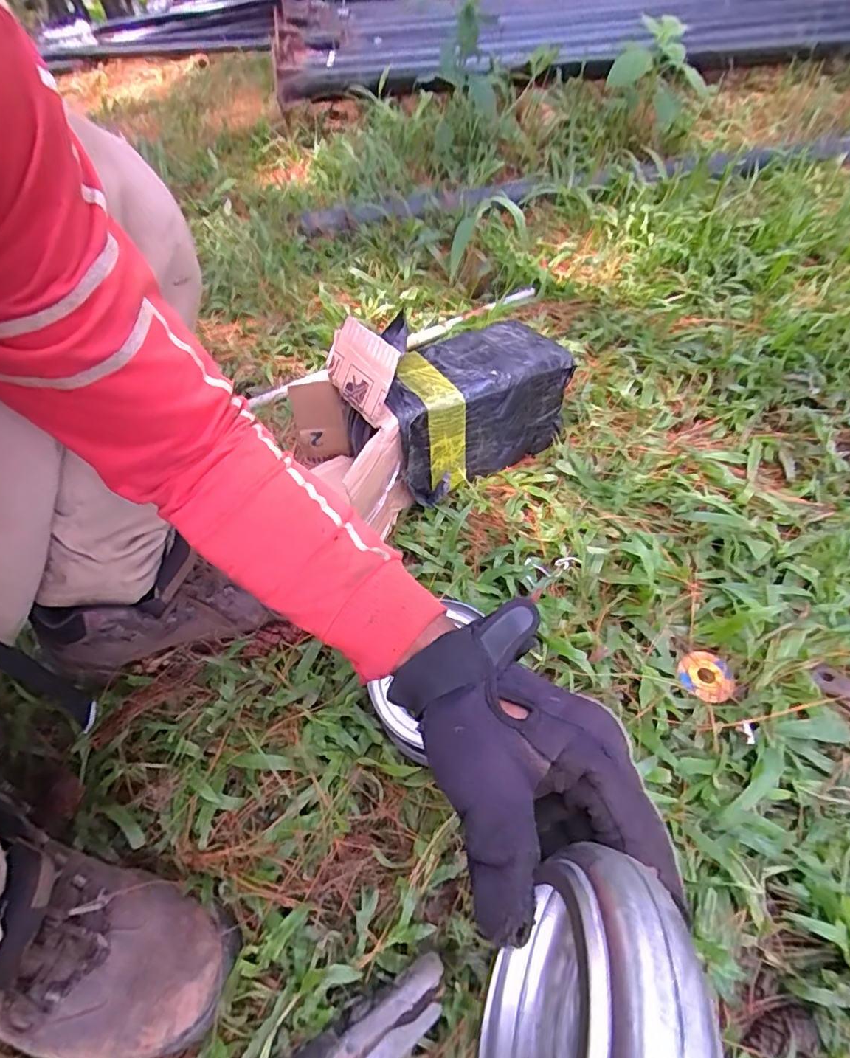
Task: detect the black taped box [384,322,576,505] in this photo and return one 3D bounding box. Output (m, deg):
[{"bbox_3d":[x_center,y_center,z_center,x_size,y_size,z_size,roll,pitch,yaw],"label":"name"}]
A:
[{"bbox_3d":[0.053,-0.154,0.700,0.245,0.139,0.134,-33,54,-17],"label":"black taped box"}]

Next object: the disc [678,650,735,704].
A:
[{"bbox_3d":[0.272,0.143,0.527,0.049,0.006,0.049,-2,51,3],"label":"disc"}]

